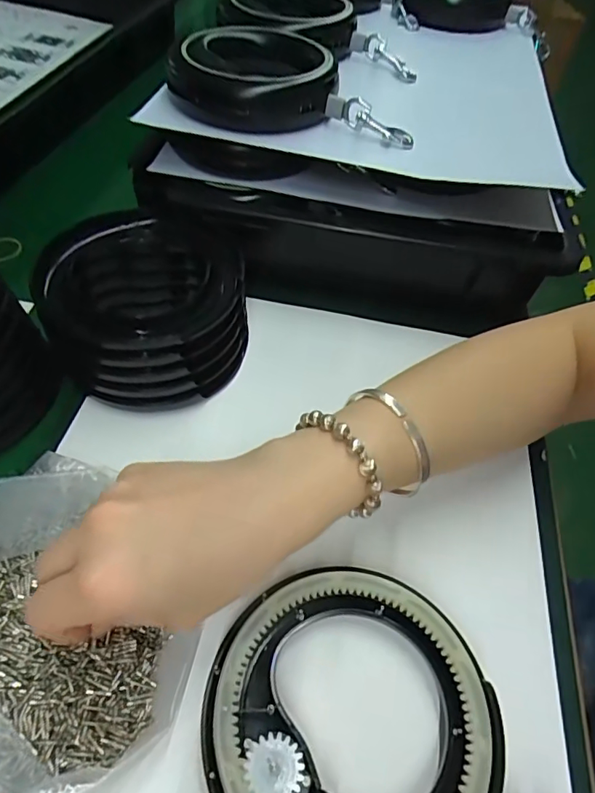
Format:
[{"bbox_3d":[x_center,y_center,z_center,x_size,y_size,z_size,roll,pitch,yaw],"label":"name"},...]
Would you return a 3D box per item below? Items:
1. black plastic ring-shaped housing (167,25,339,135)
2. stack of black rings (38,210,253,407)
[{"bbox_3d":[-0.034,-0.247,0.387,0.124,0.034,0.109,-15,55,-14],"label":"black plastic ring-shaped housing"},{"bbox_3d":[-0.101,-0.065,0.348,0.126,0.068,0.132,-3,53,-5],"label":"stack of black rings"}]

